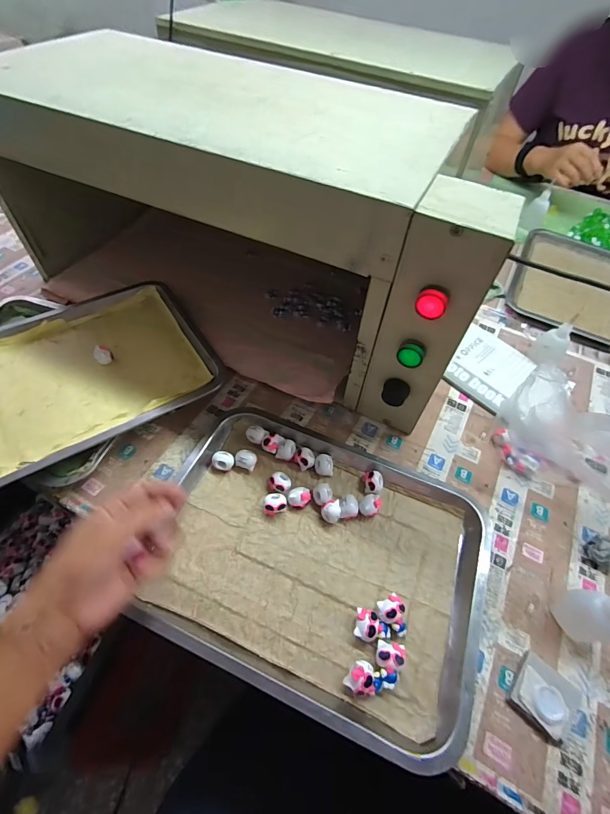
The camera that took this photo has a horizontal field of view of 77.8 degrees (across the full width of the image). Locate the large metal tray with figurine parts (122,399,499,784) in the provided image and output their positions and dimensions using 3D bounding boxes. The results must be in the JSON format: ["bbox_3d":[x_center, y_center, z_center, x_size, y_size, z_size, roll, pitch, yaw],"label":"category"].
[{"bbox_3d":[0.013,0.150,0.408,0.347,0.029,0.265,22,56,11],"label":"large metal tray with figurine parts"}]

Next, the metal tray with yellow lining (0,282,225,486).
[{"bbox_3d":[-0.299,-0.052,0.517,0.310,0.040,0.269,-27,61,-21],"label":"metal tray with yellow lining"}]

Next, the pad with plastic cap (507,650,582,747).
[{"bbox_3d":[0.223,0.267,0.349,0.052,0.013,0.053,38,61,21],"label":"pad with plastic cap"}]

